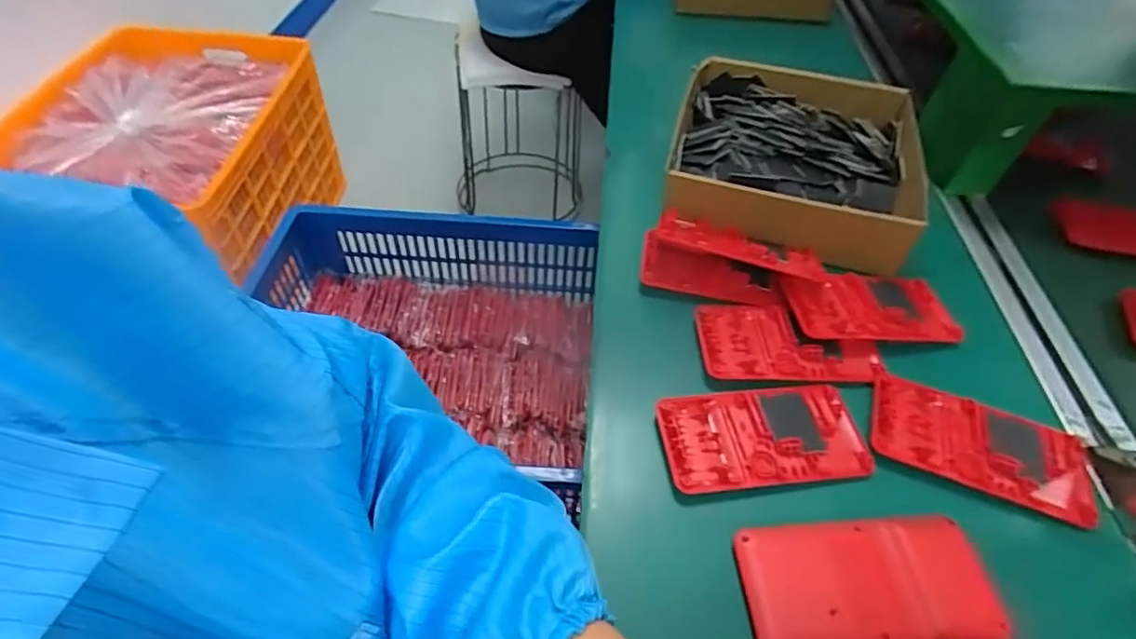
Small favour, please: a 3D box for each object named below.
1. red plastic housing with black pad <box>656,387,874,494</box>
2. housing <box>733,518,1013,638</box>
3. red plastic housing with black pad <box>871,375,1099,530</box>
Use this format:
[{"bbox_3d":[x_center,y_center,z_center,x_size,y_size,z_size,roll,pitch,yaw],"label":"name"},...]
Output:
[{"bbox_3d":[0.118,0.070,0.342,0.123,0.012,0.060,-4,51,-6],"label":"red plastic housing with black pad"},{"bbox_3d":[0.149,0.132,0.285,0.117,0.013,0.059,-1,51,-4],"label":"housing"},{"bbox_3d":[0.246,0.075,0.338,0.119,0.009,0.059,19,52,12],"label":"red plastic housing with black pad"}]

